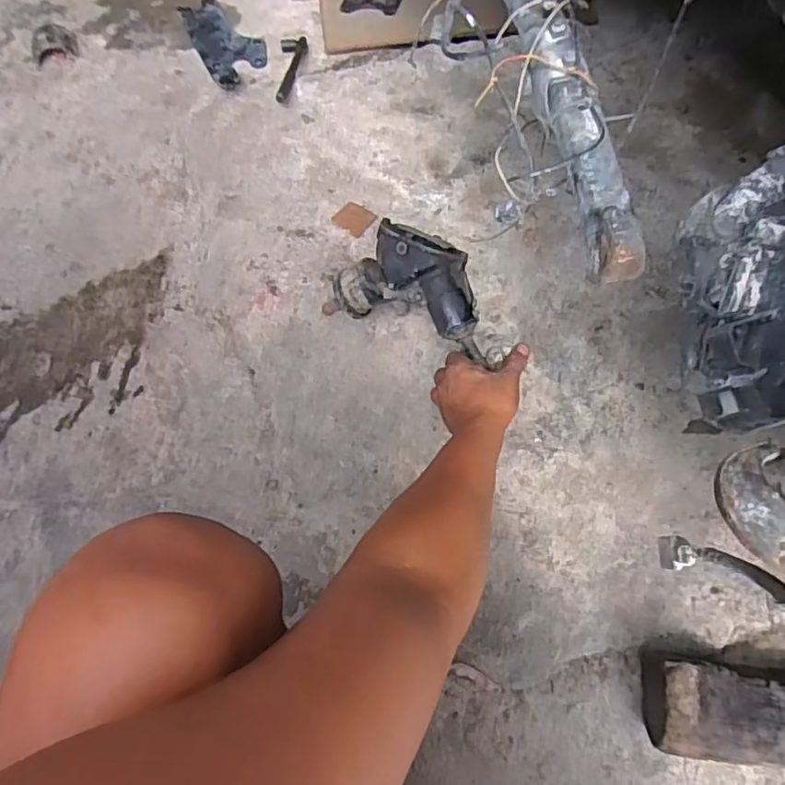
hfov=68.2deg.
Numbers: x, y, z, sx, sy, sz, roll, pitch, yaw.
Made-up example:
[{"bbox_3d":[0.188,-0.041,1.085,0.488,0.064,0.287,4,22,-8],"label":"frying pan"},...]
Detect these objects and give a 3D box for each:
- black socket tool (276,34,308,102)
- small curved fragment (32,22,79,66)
[{"bbox_3d":[-0.184,-0.562,1.004,0.050,0.026,0.231,1,50,1],"label":"black socket tool"},{"bbox_3d":[-0.630,-0.652,1.073,0.078,0.025,0.088,-22,66,-10],"label":"small curved fragment"}]

